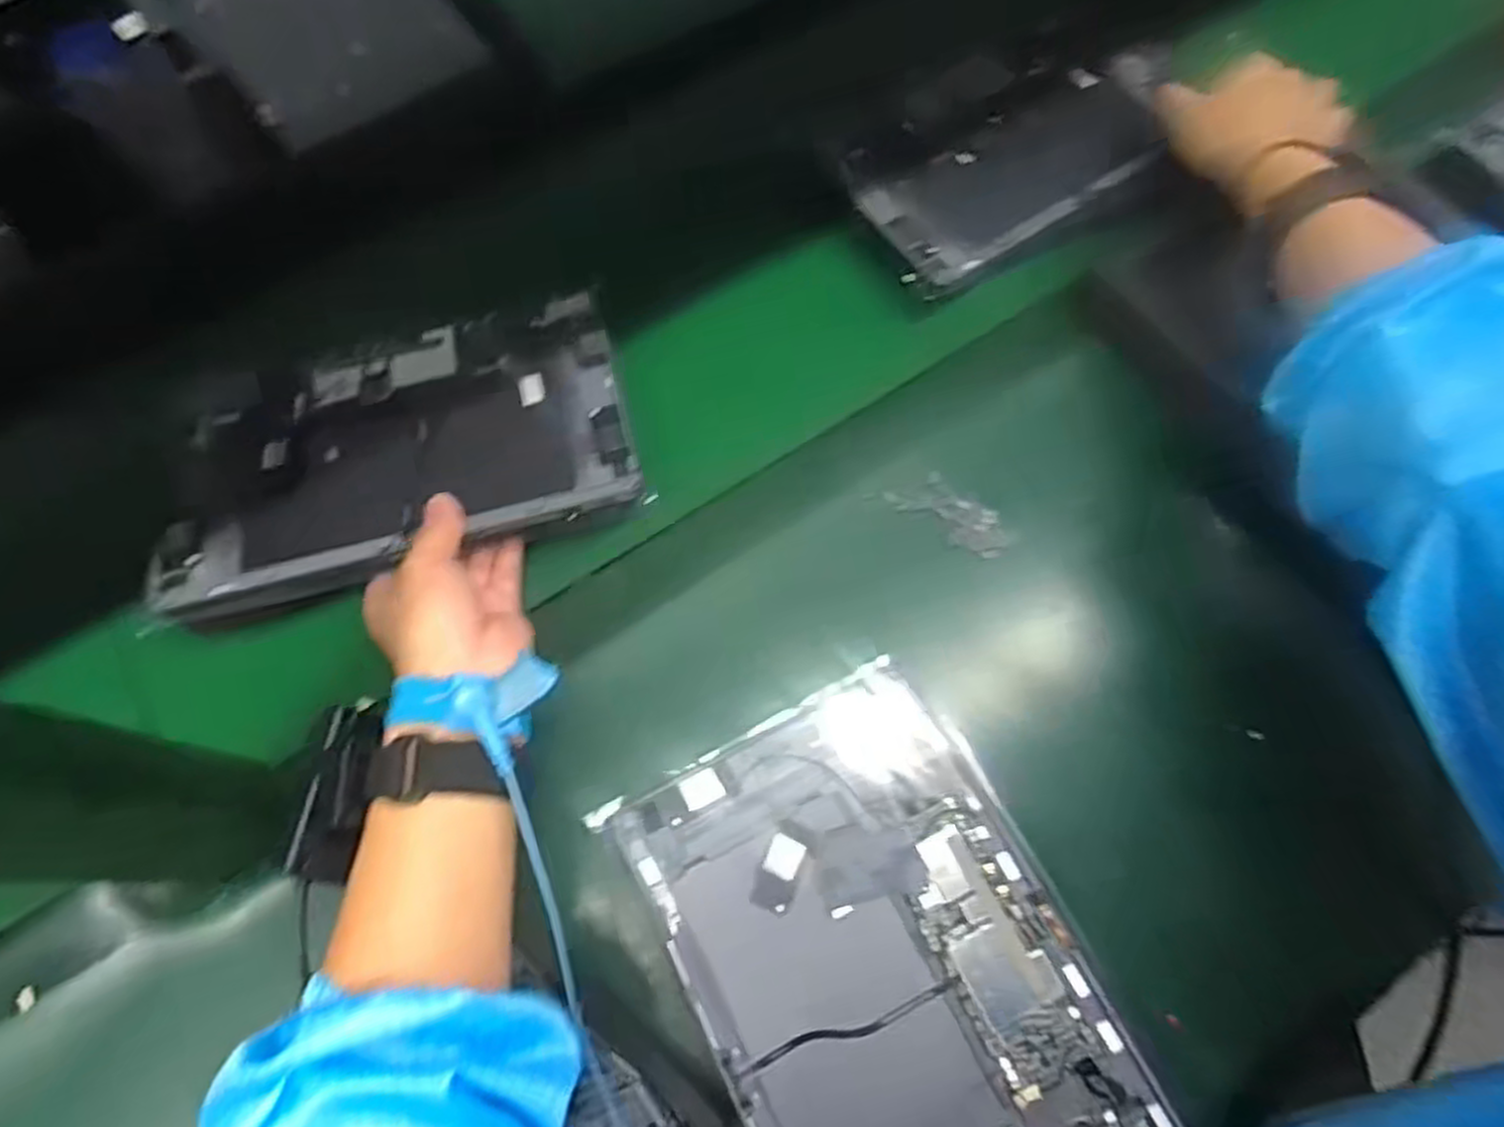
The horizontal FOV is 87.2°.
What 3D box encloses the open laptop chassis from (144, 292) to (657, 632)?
[{"bbox_3d":[-0.195,-0.064,0.447,0.249,0.028,0.153,-18,69,-8],"label":"open laptop chassis"}]

